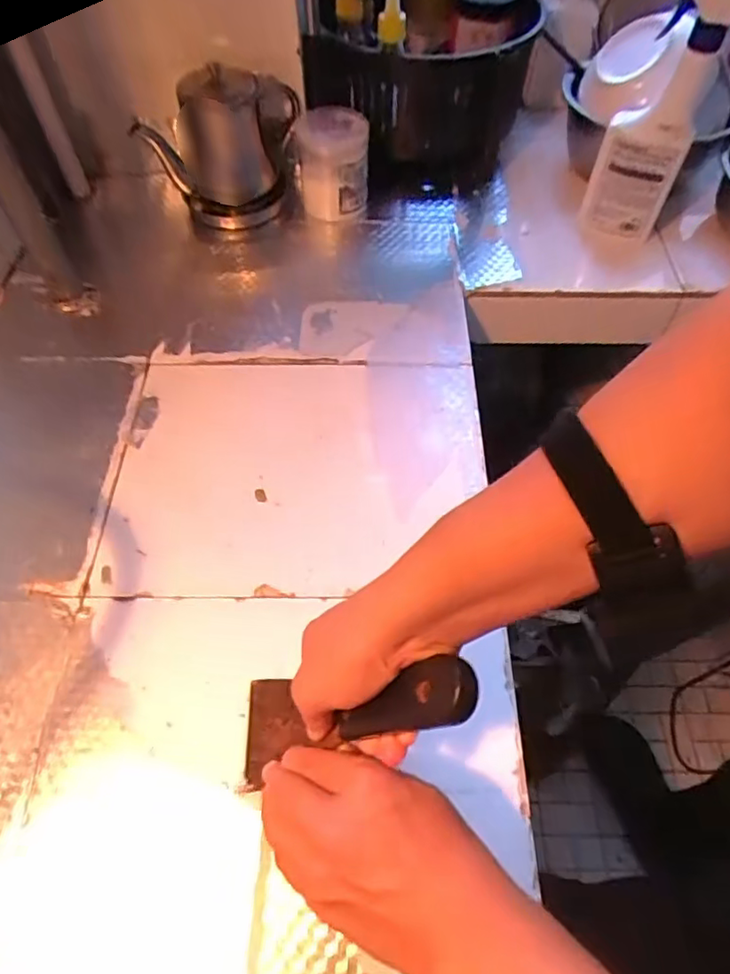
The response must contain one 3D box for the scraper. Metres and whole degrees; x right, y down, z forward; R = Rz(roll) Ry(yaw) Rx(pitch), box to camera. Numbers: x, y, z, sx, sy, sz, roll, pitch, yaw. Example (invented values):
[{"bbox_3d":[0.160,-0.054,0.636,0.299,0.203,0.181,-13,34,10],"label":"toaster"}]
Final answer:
[{"bbox_3d":[-0.014,0.134,0.337,0.015,0.192,0.059,28,51,-31],"label":"scraper"}]

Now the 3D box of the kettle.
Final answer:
[{"bbox_3d":[-0.162,-0.400,0.667,0.144,0.153,0.131,8,58,4],"label":"kettle"}]

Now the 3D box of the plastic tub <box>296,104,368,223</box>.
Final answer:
[{"bbox_3d":[-0.038,-0.382,0.685,0.079,0.110,0.082,0,58,-1],"label":"plastic tub"}]

